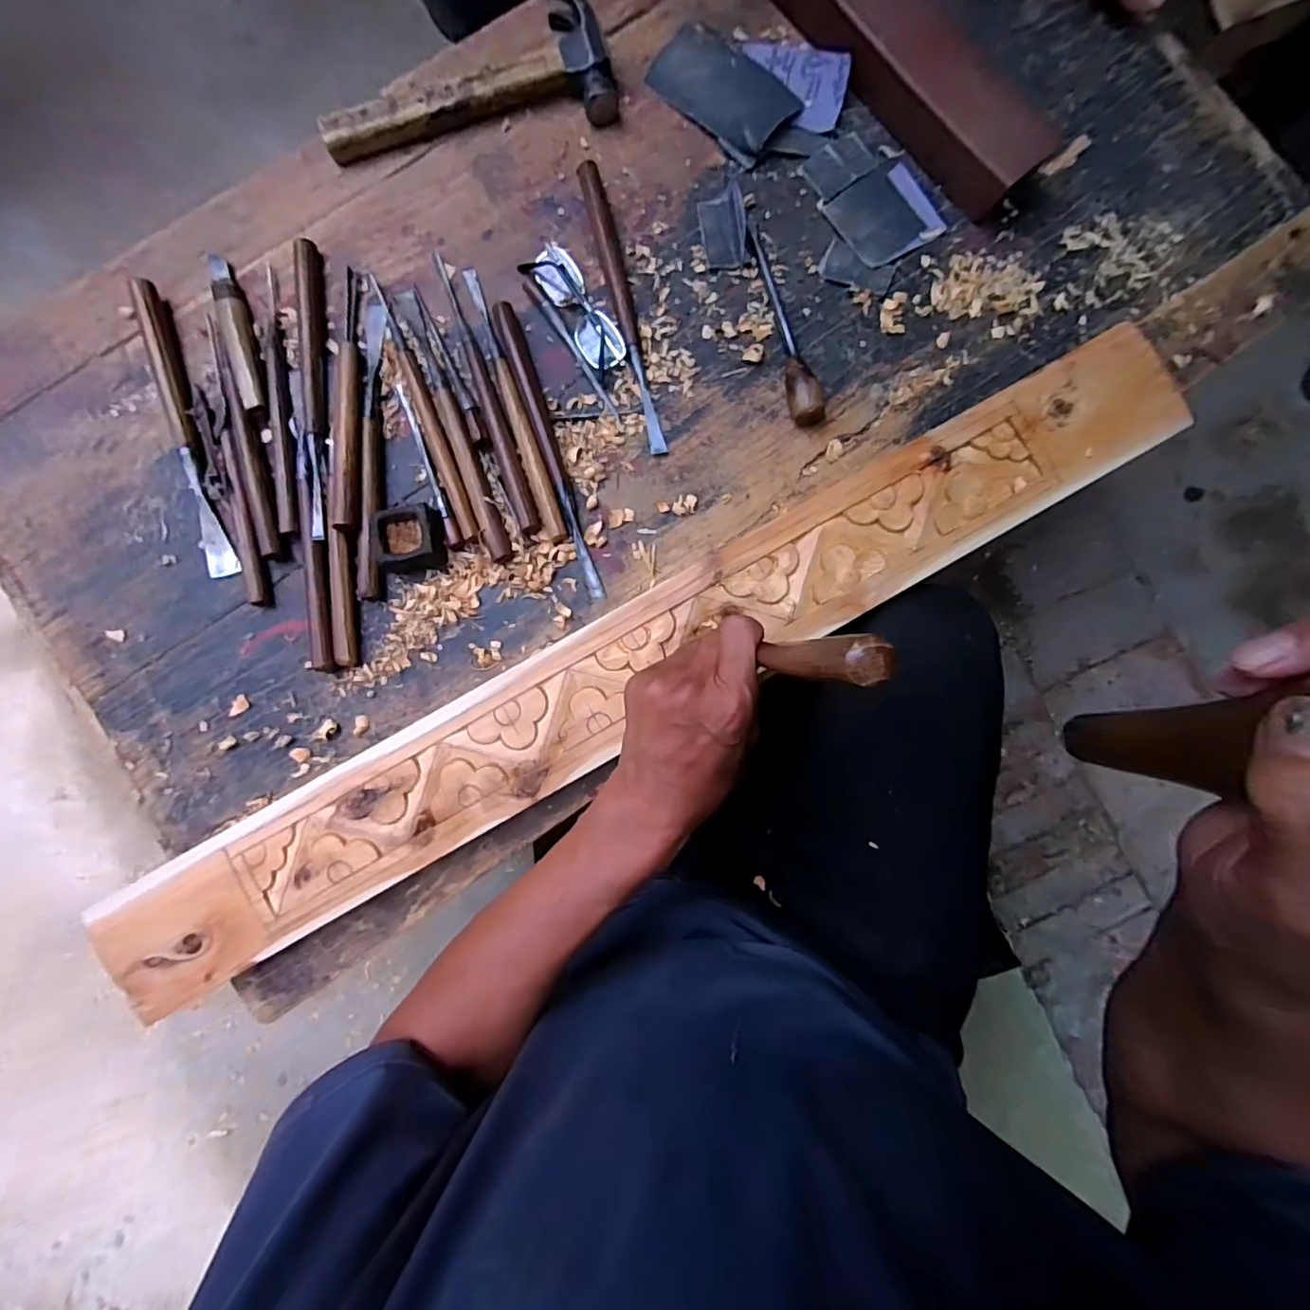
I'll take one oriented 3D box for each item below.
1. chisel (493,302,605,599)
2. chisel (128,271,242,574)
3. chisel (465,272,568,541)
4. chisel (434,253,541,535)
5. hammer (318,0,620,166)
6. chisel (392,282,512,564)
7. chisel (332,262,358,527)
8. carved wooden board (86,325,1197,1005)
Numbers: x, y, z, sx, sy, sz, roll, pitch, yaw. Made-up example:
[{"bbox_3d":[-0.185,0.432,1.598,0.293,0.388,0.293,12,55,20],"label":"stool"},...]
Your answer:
[{"bbox_3d":[-0.086,-0.169,0.475,0.018,0.014,0.253,-19,87,-1],"label":"chisel"},{"bbox_3d":[-0.392,-0.186,0.475,0.028,0.013,0.247,-18,87,-1],"label":"chisel"},{"bbox_3d":[-0.115,-0.209,0.473,0.015,0.015,0.245,-19,87,-1],"label":"chisel"},{"bbox_3d":[-0.139,-0.218,0.473,0.017,0.014,0.249,-19,87,-1],"label":"chisel"},{"bbox_3d":[-0.163,-0.497,0.489,0.245,0.025,0.124,-13,87,-1],"label":"hammer"},{"bbox_3d":[-0.166,-0.191,0.472,0.018,0.014,0.244,-22,88,-1],"label":"chisel"},{"bbox_3d":[-0.252,-0.212,0.473,0.019,0.015,0.220,-1,87,0],"label":"chisel"},{"bbox_3d":[-0.004,0.007,0.452,0.908,0.034,0.108,-29,88,-1],"label":"carved wooden board"}]

